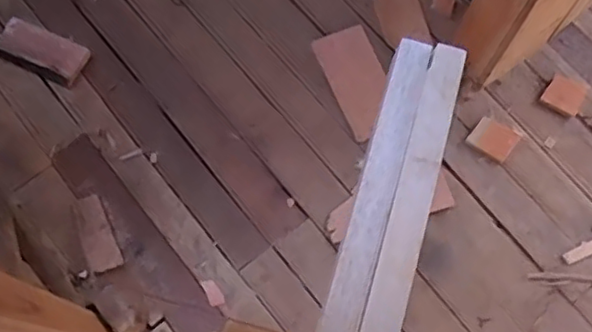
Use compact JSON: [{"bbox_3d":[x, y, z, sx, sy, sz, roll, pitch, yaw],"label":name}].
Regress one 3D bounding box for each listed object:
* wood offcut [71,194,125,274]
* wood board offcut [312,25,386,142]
[{"bbox_3d":[-0.374,0.126,1.181,0.053,0.020,0.148,-24,71,-9],"label":"wood offcut"},{"bbox_3d":[0.128,-0.177,1.291,0.115,0.010,0.244,-21,70,-7],"label":"wood board offcut"}]

